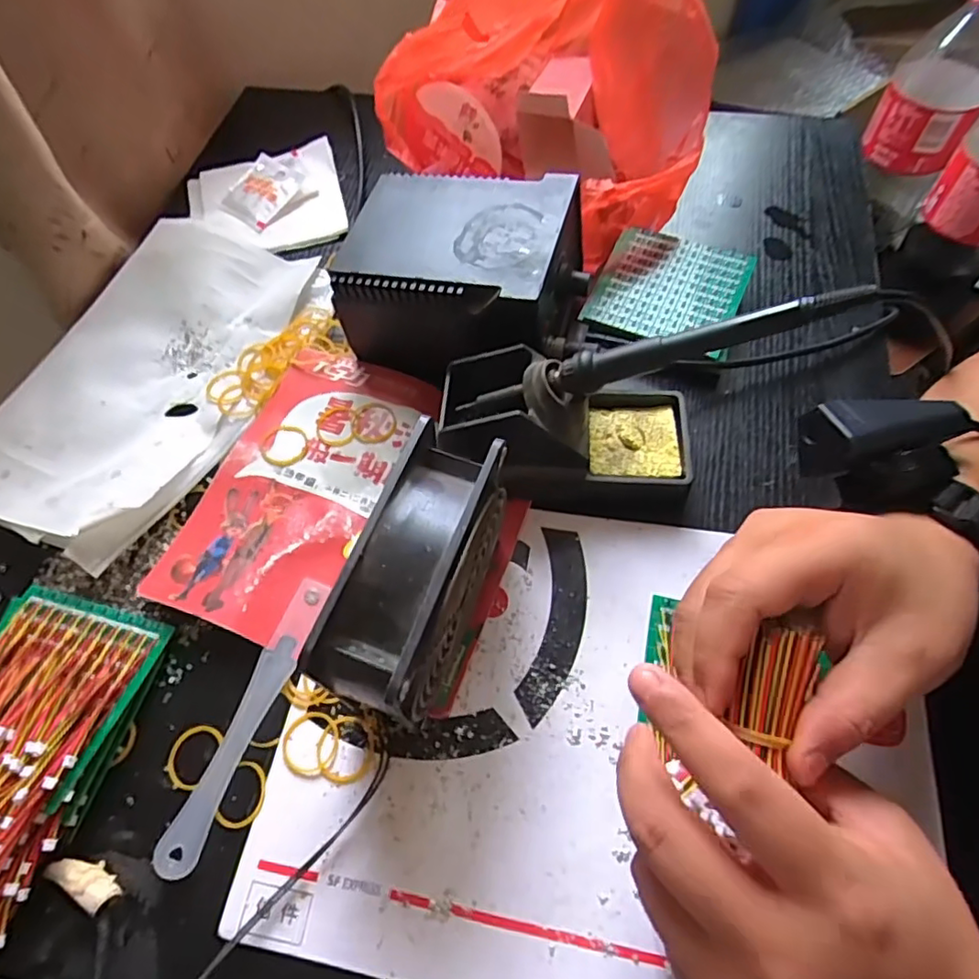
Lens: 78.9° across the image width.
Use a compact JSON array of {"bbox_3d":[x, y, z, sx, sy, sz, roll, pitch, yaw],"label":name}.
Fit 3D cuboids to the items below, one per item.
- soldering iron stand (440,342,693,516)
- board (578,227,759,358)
[{"bbox_3d":[0.059,-0.036,0.354,0.126,0.078,0.073,6,63,6],"label":"soldering iron stand"},{"bbox_3d":[0.130,-0.147,0.432,0.100,0.005,0.097,21,68,17],"label":"board"}]

